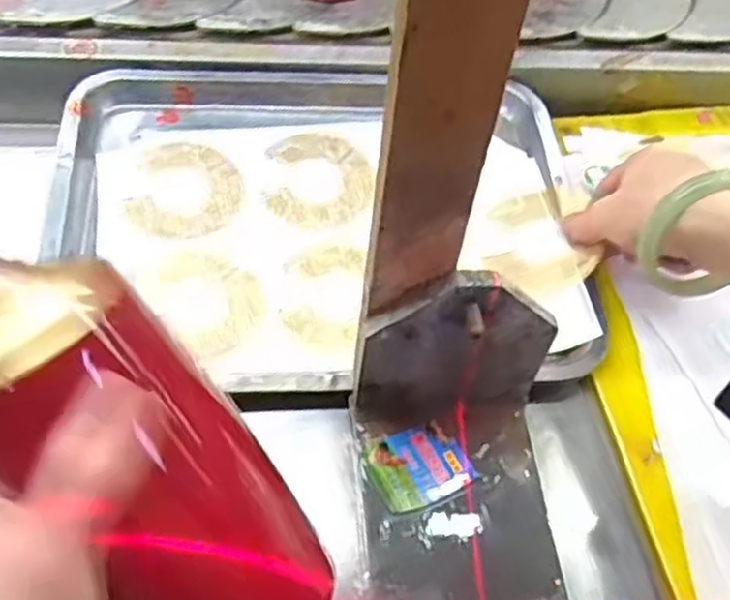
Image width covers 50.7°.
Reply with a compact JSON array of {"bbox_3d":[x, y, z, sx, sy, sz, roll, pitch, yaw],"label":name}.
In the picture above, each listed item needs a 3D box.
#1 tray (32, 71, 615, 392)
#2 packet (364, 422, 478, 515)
[{"bbox_3d":[-0.028,-0.060,0.520,0.337,0.030,0.267,-3,58,-7],"label":"tray"},{"bbox_3d":[0.030,0.091,0.425,0.053,0.004,0.044,-23,62,-18],"label":"packet"}]

